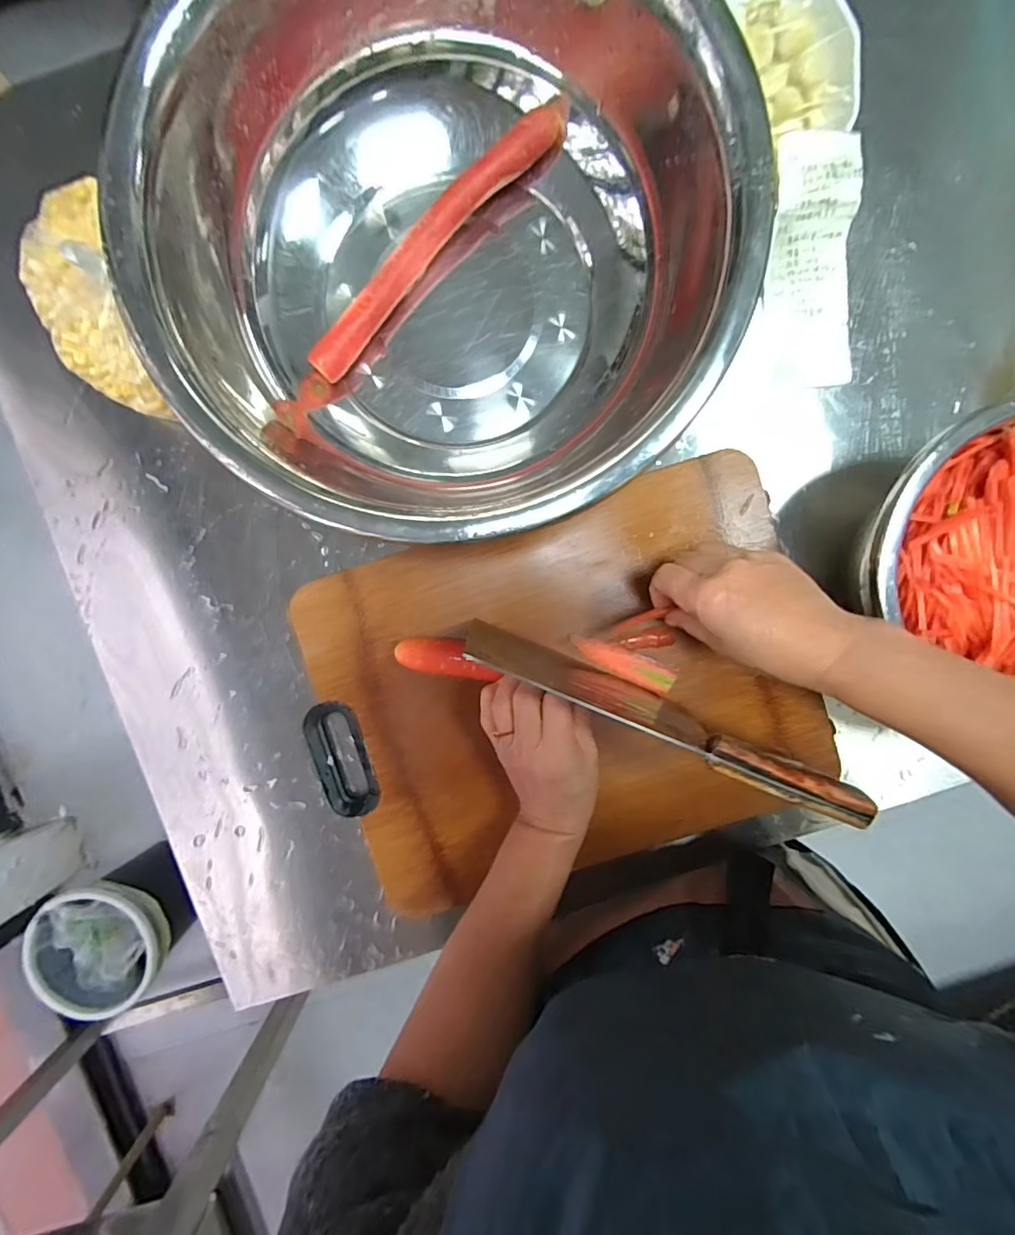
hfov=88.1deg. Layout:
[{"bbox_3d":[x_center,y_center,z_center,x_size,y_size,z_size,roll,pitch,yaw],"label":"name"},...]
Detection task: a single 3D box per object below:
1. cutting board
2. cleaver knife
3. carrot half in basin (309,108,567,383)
[{"bbox_3d":[0.050,0.058,0.426,0.382,0.027,0.288,-16,93,1],"label":"cutting board"},{"bbox_3d":[0.103,0.072,0.380,0.282,0.098,0.027,23,93,-1],"label":"cleaver knife"},{"bbox_3d":[-0.059,-0.290,0.405,0.257,0.025,0.031,-45,92,3],"label":"carrot half in basin"}]

